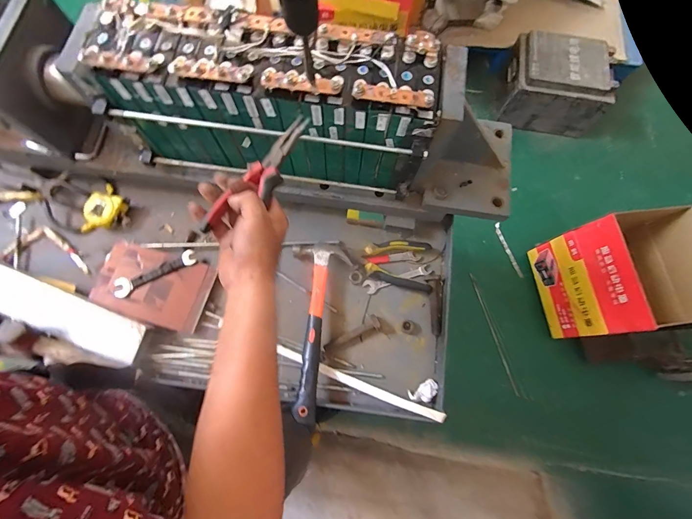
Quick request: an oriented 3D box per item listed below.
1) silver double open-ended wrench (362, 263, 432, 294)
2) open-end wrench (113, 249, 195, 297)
[{"bbox_3d":[0.106,0.038,0.706,0.146,0.011,0.028,-18,76,-6],"label":"silver double open-ended wrench"},{"bbox_3d":[-0.372,0.024,0.667,0.155,0.017,0.035,-29,77,-8],"label":"open-end wrench"}]

